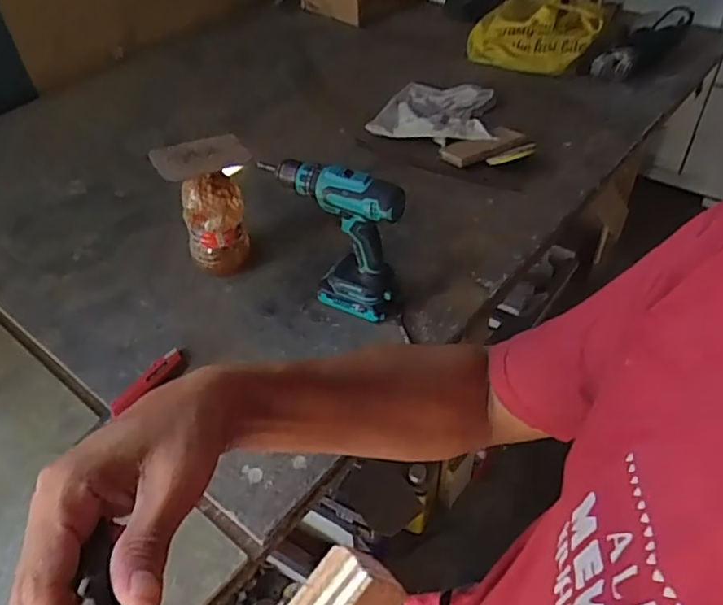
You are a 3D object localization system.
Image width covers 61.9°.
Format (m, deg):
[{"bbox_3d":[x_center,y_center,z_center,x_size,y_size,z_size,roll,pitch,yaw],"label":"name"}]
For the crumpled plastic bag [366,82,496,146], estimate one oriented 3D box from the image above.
[{"bbox_3d":[0.156,-0.414,1.319,0.255,0.069,0.233,7,46,10],"label":"crumpled plastic bag"}]

